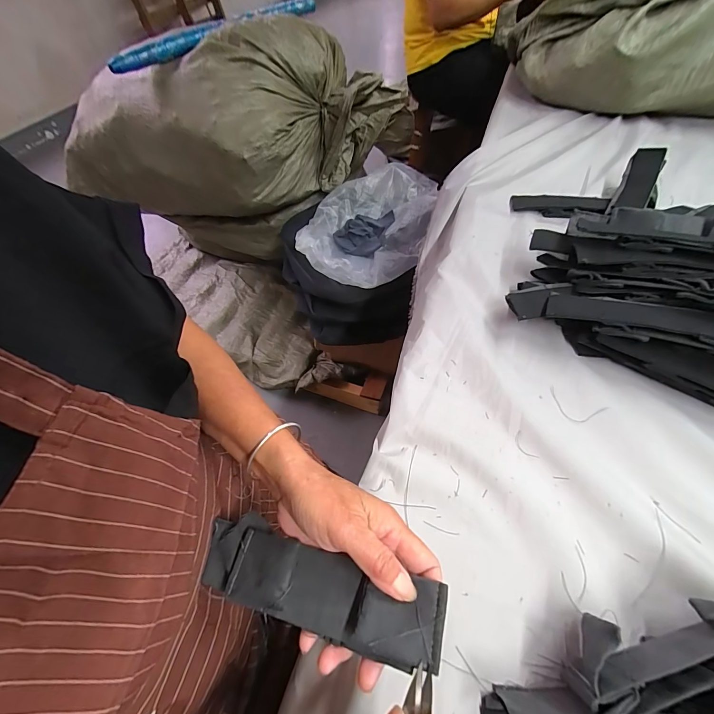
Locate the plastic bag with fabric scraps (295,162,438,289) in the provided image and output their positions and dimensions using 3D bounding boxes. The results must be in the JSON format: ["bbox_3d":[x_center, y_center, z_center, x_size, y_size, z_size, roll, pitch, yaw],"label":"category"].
[{"bbox_3d":[0.041,-0.346,0.912,0.387,0.123,0.319,-33,59,-19],"label":"plastic bag with fabric scraps"}]

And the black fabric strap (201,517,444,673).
[{"bbox_3d":[-0.036,0.157,0.241,0.185,0.020,0.051,7,55,22],"label":"black fabric strap"}]

